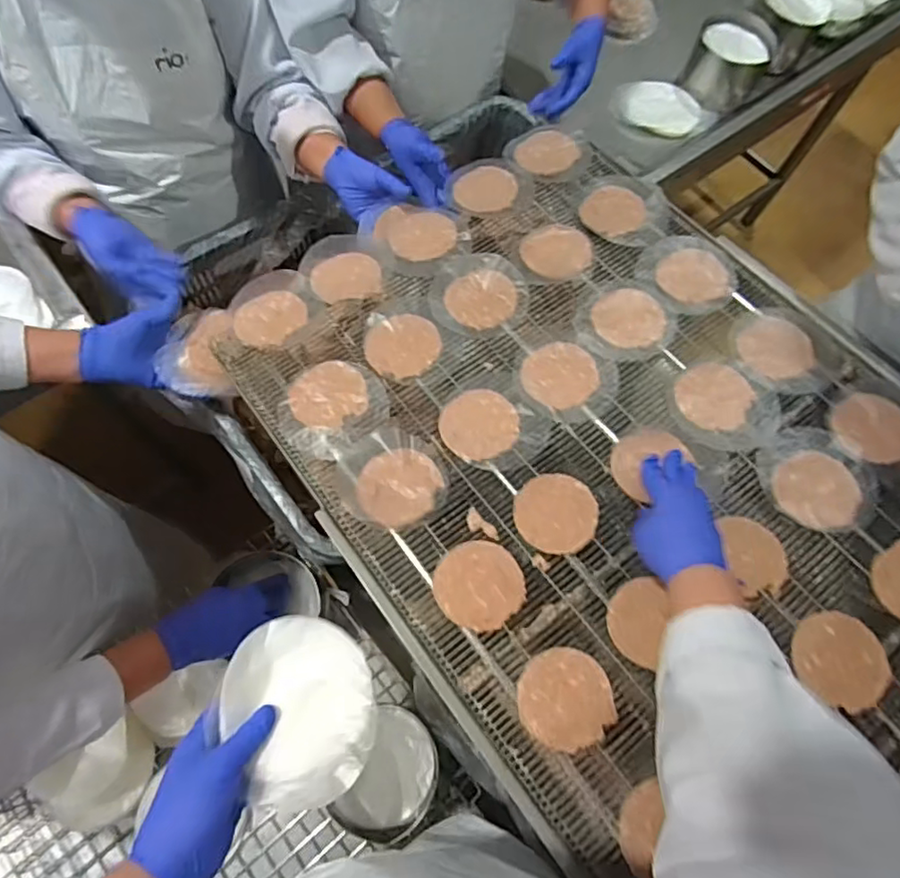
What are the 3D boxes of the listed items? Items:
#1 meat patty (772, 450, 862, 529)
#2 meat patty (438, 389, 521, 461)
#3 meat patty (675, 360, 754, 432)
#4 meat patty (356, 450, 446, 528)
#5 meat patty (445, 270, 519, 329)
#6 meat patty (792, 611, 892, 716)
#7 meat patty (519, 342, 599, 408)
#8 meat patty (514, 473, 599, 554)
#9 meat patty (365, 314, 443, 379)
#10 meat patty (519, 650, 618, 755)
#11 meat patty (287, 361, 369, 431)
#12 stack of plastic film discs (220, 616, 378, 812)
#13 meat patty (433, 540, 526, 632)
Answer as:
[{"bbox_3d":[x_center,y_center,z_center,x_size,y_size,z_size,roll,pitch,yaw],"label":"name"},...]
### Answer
[{"bbox_3d":[0.390,0.051,0.646,0.085,0.008,0.081,1,68,-3],"label":"meat patty"},{"bbox_3d":[0.033,-0.019,0.682,0.084,0.008,0.085,1,68,-3],"label":"meat patty"},{"bbox_3d":[0.303,-0.053,0.697,0.081,0.007,0.087,1,68,-3],"label":"meat patty"},{"bbox_3d":[-0.053,0.049,0.650,0.087,0.007,0.083,1,68,-3],"label":"meat patty"},{"bbox_3d":[0.039,-0.174,0.758,0.085,0.007,0.085,-5,68,-5],"label":"meat patty"},{"bbox_3d":[0.367,0.205,0.571,0.079,0.010,0.083,20,68,5],"label":"meat patty"},{"bbox_3d":[0.130,-0.077,0.710,0.083,0.004,0.088,1,68,-3],"label":"meat patty"},{"bbox_3d":[0.111,0.077,0.635,0.084,0.010,0.082,-1,68,-4],"label":"meat patty"},{"bbox_3d":[-0.055,-0.111,0.724,0.088,0.010,0.081,-4,68,-5],"label":"meat patty"},{"bbox_3d":[0.107,0.238,0.560,0.084,0.006,0.083,-3,68,-4],"label":"meat patty"},{"bbox_3d":[-0.138,-0.051,0.697,0.083,0.004,0.079,1,68,-3],"label":"meat patty"},{"bbox_3d":[-0.123,0.223,0.502,0.116,0.021,0.138,-8,64,-5],"label":"stack of plastic film discs"},{"bbox_3d":[0.030,0.145,0.605,0.088,0.006,0.086,-3,68,-4],"label":"meat patty"}]

